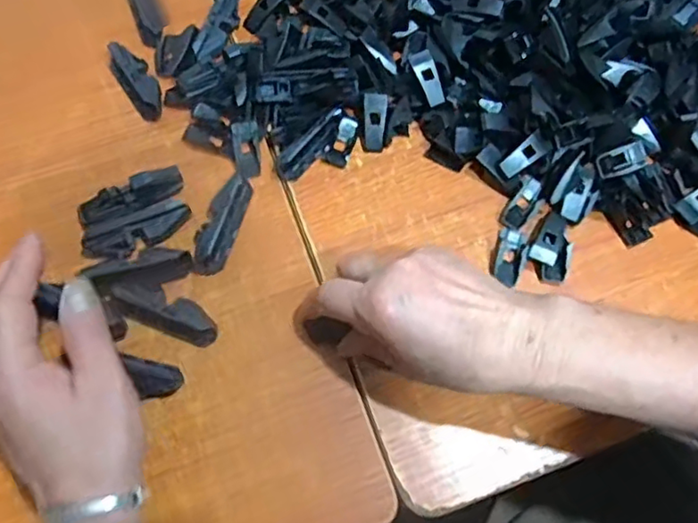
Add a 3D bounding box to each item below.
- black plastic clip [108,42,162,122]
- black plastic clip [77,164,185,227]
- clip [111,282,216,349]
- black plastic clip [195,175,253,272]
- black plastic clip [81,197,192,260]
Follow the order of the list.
[{"bbox_3d":[-0.163,-0.141,0.468,0.025,0.020,0.069,-33,70,-12],"label":"black plastic clip"},{"bbox_3d":[-0.153,-0.044,0.424,0.074,0.018,0.020,-25,68,-10],"label":"black plastic clip"},{"bbox_3d":[-0.117,0.032,0.390,0.069,0.021,0.026,20,68,9],"label":"clip"},{"bbox_3d":[-0.089,-0.030,0.419,0.023,0.014,0.077,13,67,7],"label":"black plastic clip"},{"bbox_3d":[-0.145,-0.020,0.412,0.073,0.018,0.027,-17,67,-6],"label":"black plastic clip"}]

